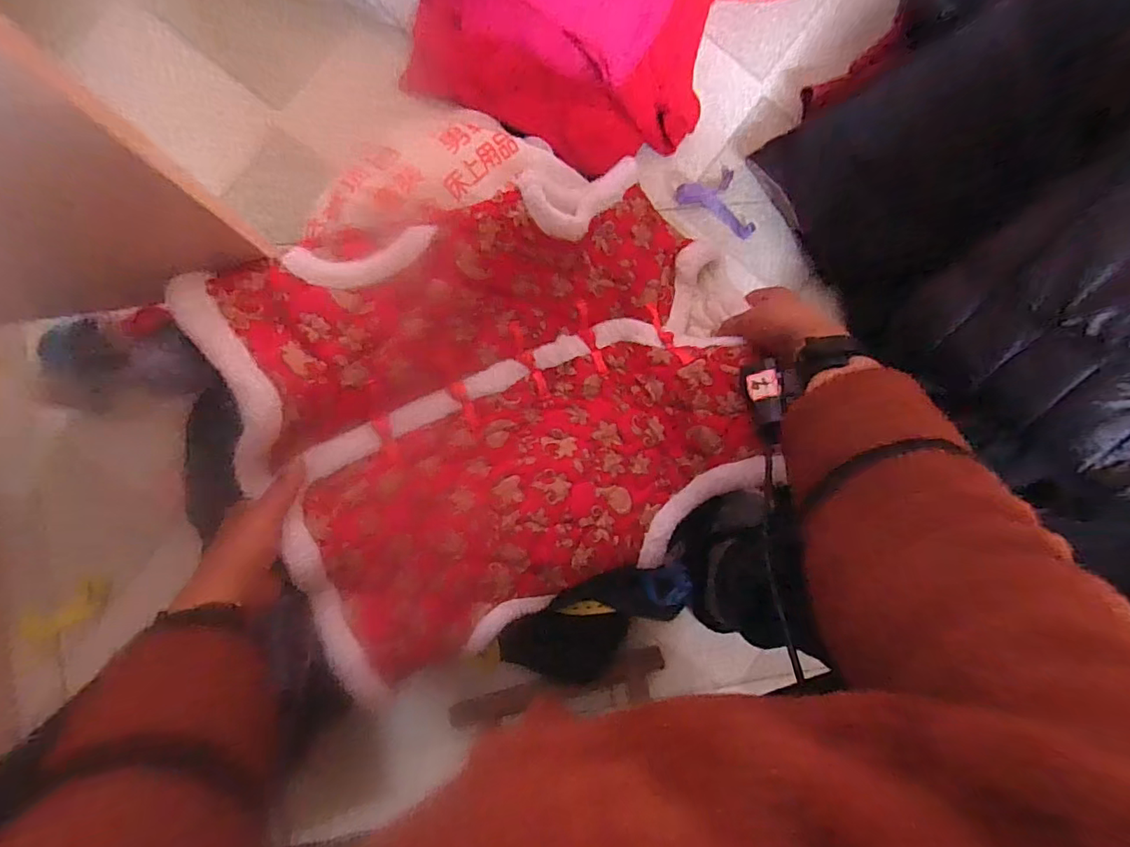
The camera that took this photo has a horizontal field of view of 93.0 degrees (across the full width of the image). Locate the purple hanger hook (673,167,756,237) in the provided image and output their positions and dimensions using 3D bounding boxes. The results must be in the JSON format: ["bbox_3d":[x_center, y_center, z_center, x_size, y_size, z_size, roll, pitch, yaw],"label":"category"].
[{"bbox_3d":[0.186,-0.260,0.656,0.073,0.008,0.088,-25,91,-6],"label":"purple hanger hook"}]

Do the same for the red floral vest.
[{"bbox_3d":[-0.038,-0.020,0.509,0.483,0.144,0.379,-24,91,-6],"label":"red floral vest"}]

